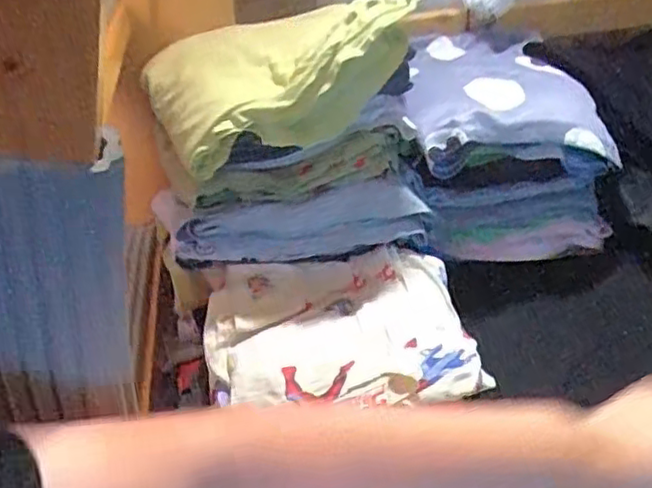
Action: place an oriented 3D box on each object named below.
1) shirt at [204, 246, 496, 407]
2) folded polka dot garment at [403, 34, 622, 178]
[{"bbox_3d":[0.009,0.067,0.557,0.216,0.034,0.163,-7,37,-3],"label":"shirt"},{"bbox_3d":[0.190,-0.163,0.691,0.211,0.063,0.240,0,37,5],"label":"folded polka dot garment"}]

